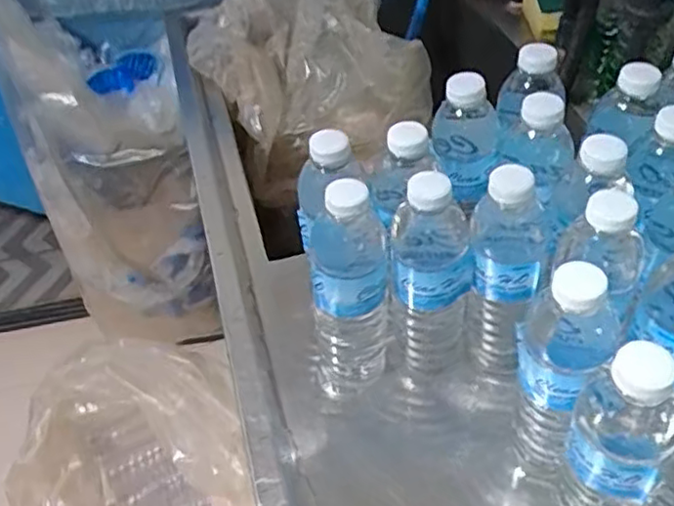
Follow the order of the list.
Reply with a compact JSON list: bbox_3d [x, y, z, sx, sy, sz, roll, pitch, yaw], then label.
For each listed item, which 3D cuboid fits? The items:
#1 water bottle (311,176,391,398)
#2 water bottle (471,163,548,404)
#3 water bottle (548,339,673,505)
[{"bbox_3d":[0.009,0.030,0.543,0.062,0.209,0.057,-2,47,3],"label":"water bottle"},{"bbox_3d":[0.130,0.032,0.530,0.058,0.210,0.061,9,48,13],"label":"water bottle"},{"bbox_3d":[0.180,0.134,0.428,0.067,0.209,0.079,15,50,18],"label":"water bottle"}]

